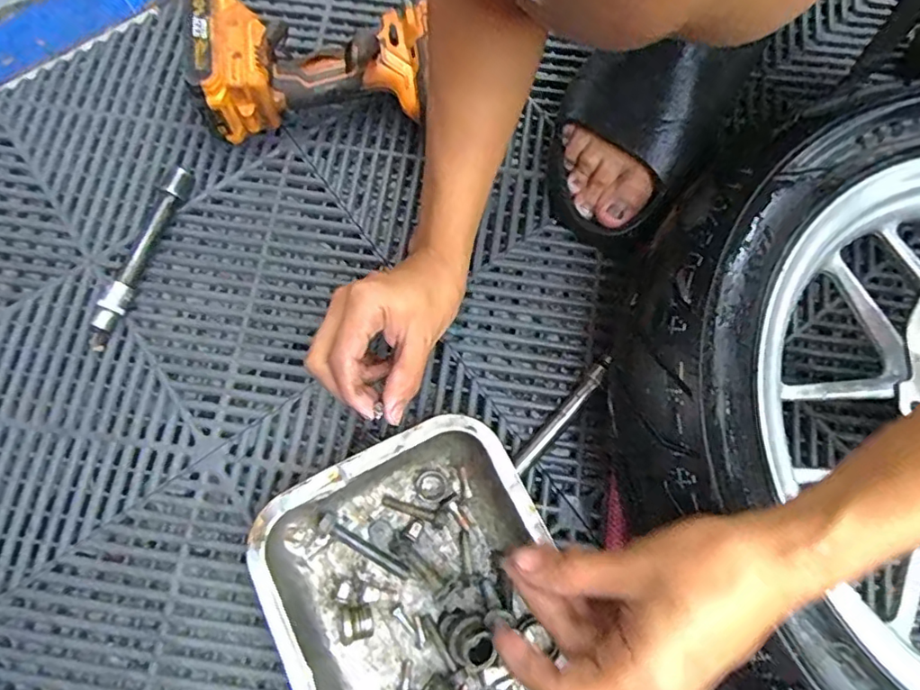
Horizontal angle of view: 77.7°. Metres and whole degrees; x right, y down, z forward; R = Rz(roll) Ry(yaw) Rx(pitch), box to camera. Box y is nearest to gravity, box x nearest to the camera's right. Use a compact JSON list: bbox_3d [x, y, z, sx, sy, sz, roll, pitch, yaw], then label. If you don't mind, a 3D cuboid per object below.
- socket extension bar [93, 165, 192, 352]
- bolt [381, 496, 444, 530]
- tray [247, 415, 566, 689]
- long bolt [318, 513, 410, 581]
[{"bbox_3d":[-0.265,-0.074,0.472,0.021,0.024,0.163,17,75,4],"label":"socket extension bar"},{"bbox_3d":[-0.035,0.121,0.419,0.047,0.012,0.011,20,75,5],"label":"bolt"},{"bbox_3d":[-0.015,0.194,0.387,0.184,0.045,0.255,-26,76,-7],"label":"tray"},{"bbox_3d":[-0.068,0.145,0.410,0.072,0.018,0.013,29,76,8],"label":"long bolt"}]

